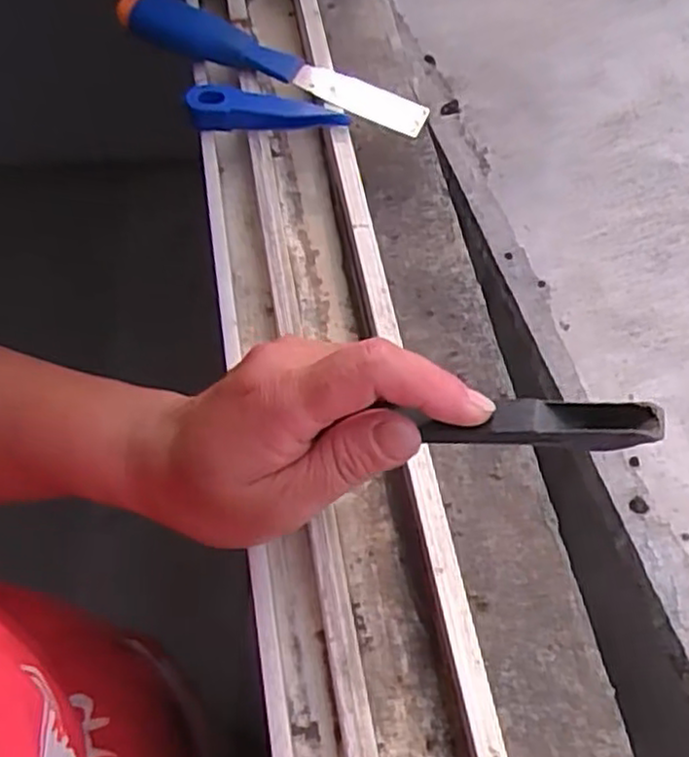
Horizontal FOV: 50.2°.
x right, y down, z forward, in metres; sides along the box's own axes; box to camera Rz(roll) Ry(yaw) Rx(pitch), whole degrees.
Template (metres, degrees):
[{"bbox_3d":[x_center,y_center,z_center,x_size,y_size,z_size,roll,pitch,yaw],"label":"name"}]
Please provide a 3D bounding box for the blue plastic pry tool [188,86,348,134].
[{"bbox_3d":[-0.042,-0.147,0.400,0.084,0.021,0.015,0,61,1],"label":"blue plastic pry tool"}]

